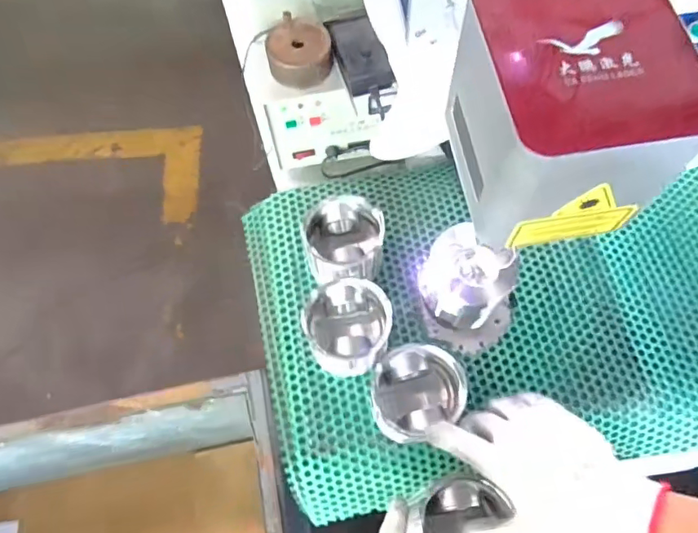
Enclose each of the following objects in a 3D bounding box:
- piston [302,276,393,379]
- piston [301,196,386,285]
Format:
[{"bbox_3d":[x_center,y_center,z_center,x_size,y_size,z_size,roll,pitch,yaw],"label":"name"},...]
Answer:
[{"bbox_3d":[-0.003,0.070,0.576,0.095,0.079,0.095,-1,67,1],"label":"piston"},{"bbox_3d":[-0.005,-0.026,0.613,0.095,0.069,0.096,-1,67,1],"label":"piston"}]

